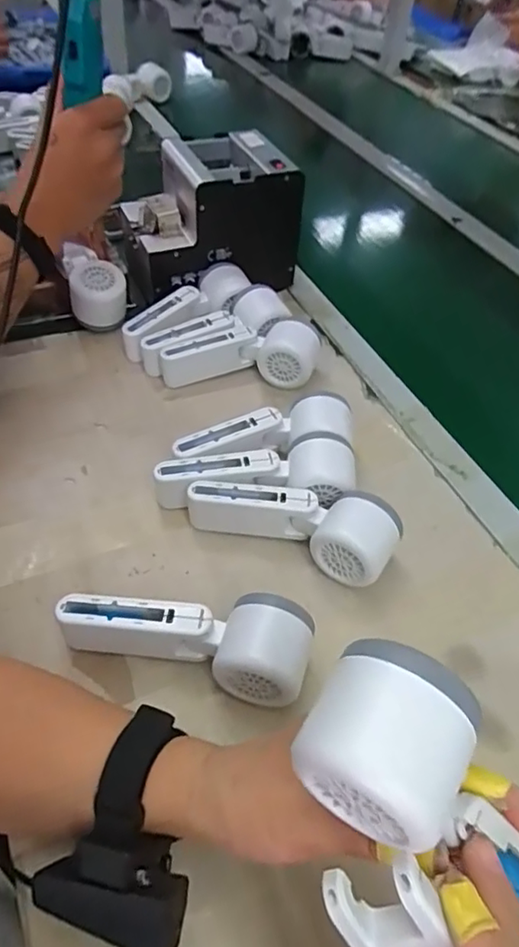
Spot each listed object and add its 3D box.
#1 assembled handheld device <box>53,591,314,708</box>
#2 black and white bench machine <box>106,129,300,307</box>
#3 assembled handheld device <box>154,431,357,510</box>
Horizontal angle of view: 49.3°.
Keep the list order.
[{"bbox_3d":[-0.050,0.108,0.383,0.168,0.050,0.059,13,50,6],"label":"assembled handheld device"},{"bbox_3d":[-0.059,-0.303,0.664,0.185,0.122,0.129,-14,52,-16],"label":"black and white bench machine"},{"bbox_3d":[-0.003,0.003,0.485,0.167,0.049,0.062,-1,50,-6],"label":"assembled handheld device"}]

